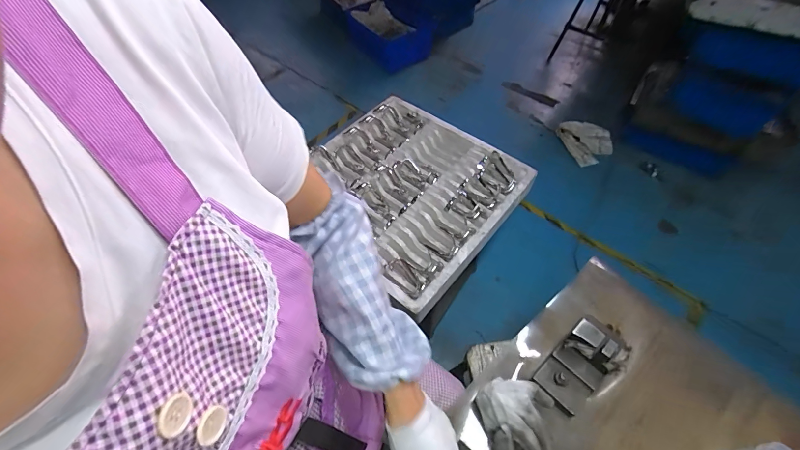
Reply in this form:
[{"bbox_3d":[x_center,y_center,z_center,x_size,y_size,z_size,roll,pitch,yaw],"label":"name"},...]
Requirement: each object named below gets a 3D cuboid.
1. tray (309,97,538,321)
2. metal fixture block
[{"bbox_3d":[0.021,-0.119,0.992,0.542,0.049,0.523,37,63,24],"label":"tray"},{"bbox_3d":[0.227,0.184,0.456,0.063,0.077,0.092,39,64,25],"label":"metal fixture block"}]

